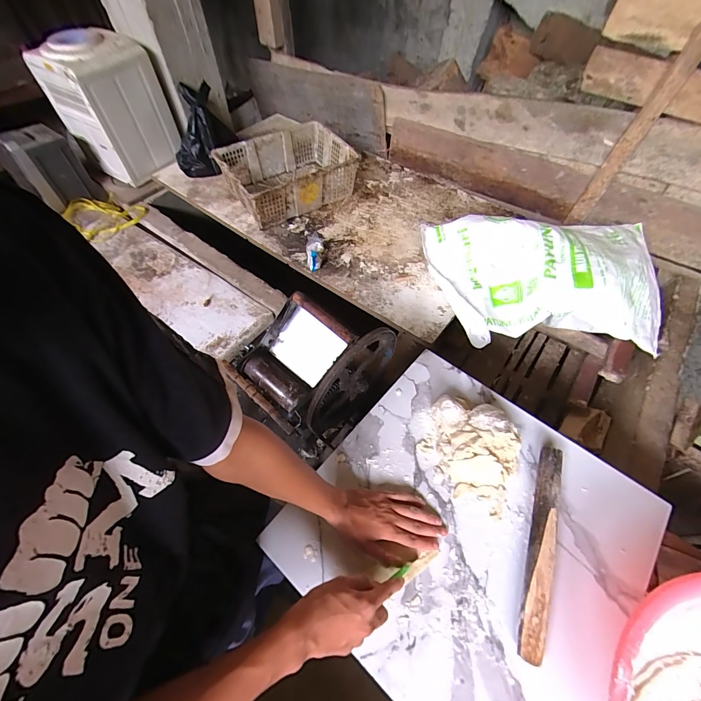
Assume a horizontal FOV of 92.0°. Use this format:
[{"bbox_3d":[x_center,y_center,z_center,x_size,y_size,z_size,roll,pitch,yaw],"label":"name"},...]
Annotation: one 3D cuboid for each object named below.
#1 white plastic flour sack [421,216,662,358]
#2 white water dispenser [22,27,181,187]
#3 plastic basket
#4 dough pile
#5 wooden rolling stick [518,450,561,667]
[{"bbox_3d":[0.565,-0.227,1.001,0.662,0.169,0.416,1,58,0],"label":"white plastic flour sack"},{"bbox_3d":[-0.853,-0.869,1.237,0.302,0.382,0.254,27,62,15],"label":"white water dispenser"},{"bbox_3d":[-0.230,-0.683,1.265,0.444,0.172,0.355,-39,66,-22],"label":"plastic basket"},{"bbox_3d":[0.207,0.164,0.592,0.160,0.061,0.168,21,60,12],"label":"dough pile"},{"bbox_3d":[0.294,0.294,0.522,0.034,0.033,0.296,20,60,11],"label":"wooden rolling stick"}]

